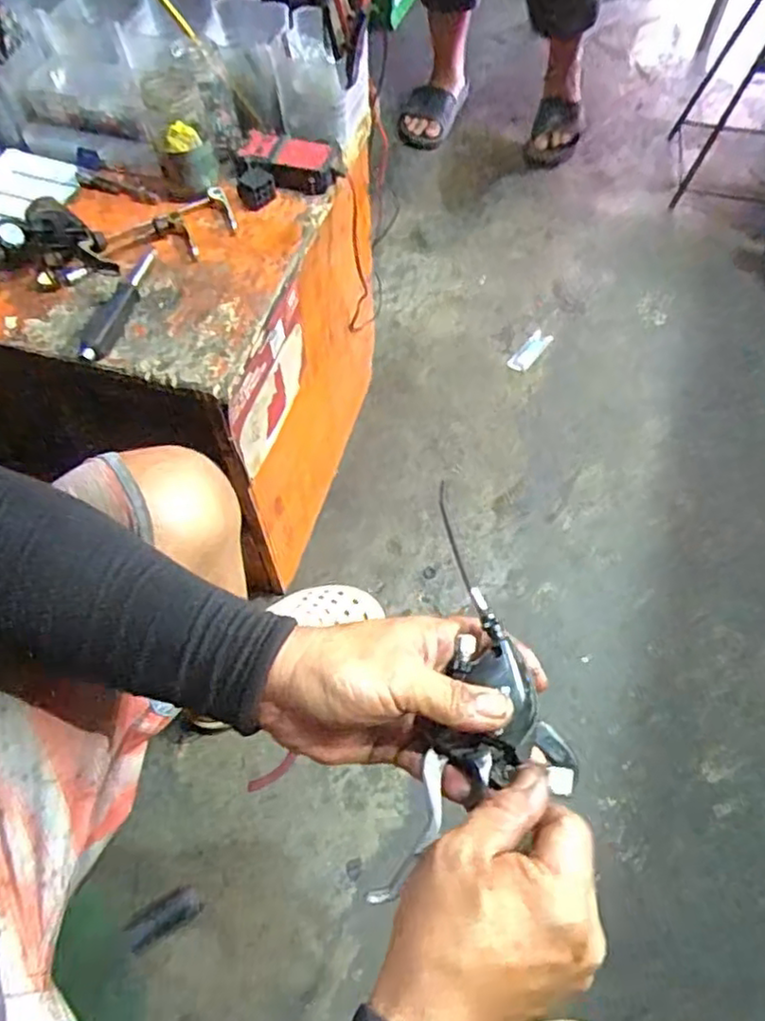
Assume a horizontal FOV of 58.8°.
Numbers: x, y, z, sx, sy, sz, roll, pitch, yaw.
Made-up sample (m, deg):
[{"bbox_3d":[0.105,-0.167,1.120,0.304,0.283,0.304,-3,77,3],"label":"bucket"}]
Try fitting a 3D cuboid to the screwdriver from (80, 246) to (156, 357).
[{"bbox_3d":[-0.250,-0.198,0.637,0.028,0.024,0.146,9,62,6],"label":"screwdriver"}]

